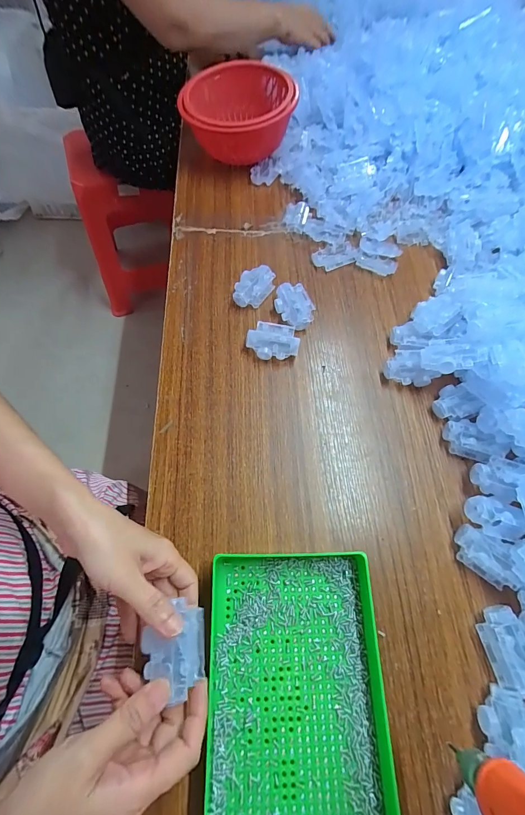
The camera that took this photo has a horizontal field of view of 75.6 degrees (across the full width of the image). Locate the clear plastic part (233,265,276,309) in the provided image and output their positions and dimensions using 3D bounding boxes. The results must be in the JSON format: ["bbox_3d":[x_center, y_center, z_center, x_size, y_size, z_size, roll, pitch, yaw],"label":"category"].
[{"bbox_3d":[-0.014,-0.170,0.482,0.041,0.029,0.062,32,68,12],"label":"clear plastic part"}]

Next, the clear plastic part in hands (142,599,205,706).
[{"bbox_3d":[-0.072,0.194,0.271,0.049,0.022,0.061,-6,66,-5],"label":"clear plastic part in hands"}]

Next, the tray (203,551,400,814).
[{"bbox_3d":[0.030,0.254,0.287,0.151,0.034,0.236,0,65,-2],"label":"tray"}]

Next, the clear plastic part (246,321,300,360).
[{"bbox_3d":[0.013,-0.086,0.448,0.067,0.025,0.044,3,65,-1],"label":"clear plastic part"}]

